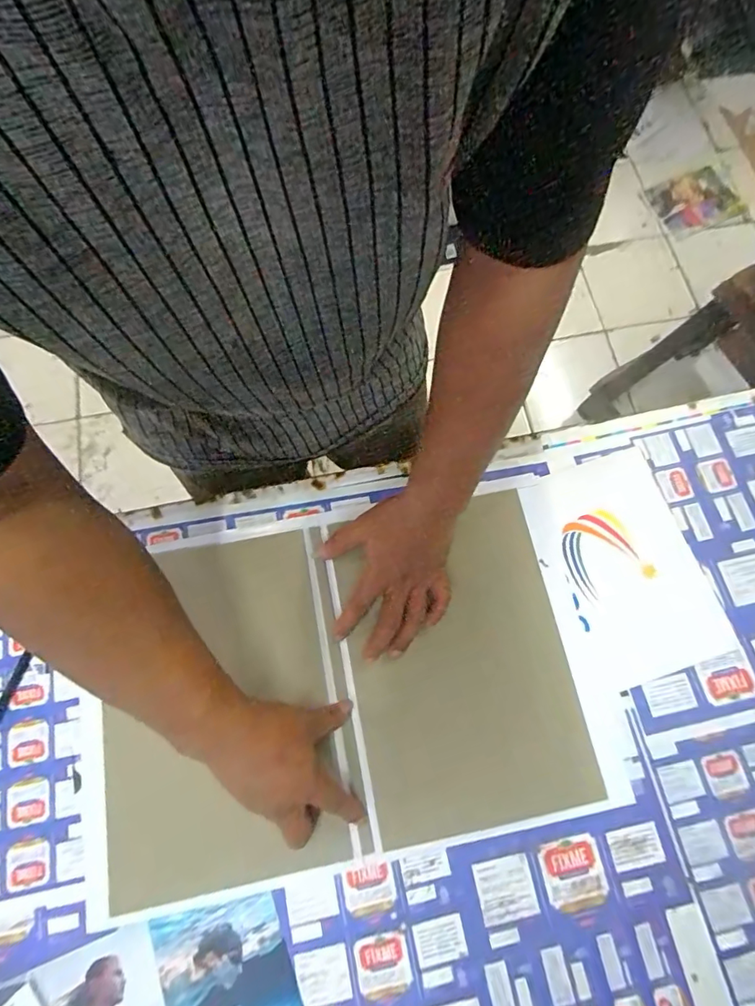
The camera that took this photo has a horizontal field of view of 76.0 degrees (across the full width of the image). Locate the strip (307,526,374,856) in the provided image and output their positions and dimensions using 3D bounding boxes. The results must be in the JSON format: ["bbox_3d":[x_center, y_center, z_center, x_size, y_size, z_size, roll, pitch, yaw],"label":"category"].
[{"bbox_3d":[-0.038,0.166,0.465,0.012,0.005,0.296,-11,74,-3],"label":"strip"}]

